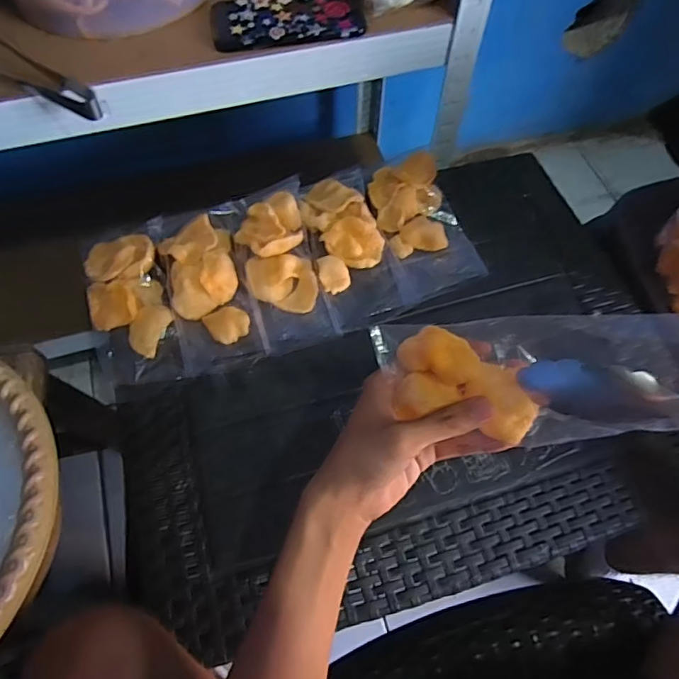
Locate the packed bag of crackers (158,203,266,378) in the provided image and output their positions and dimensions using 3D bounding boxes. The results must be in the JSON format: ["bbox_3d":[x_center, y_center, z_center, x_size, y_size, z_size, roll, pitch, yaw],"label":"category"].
[{"bbox_3d":[-0.138,-0.060,0.549,0.079,0.035,0.190,-14,64,-8],"label":"packed bag of crackers"}]

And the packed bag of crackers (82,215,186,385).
[{"bbox_3d":[-0.216,-0.040,0.538,0.085,0.034,0.185,-13,64,-7],"label":"packed bag of crackers"}]

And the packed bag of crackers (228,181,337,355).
[{"bbox_3d":[-0.062,-0.081,0.558,0.081,0.033,0.192,-15,64,-8],"label":"packed bag of crackers"}]

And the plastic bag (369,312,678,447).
[{"bbox_3d":[0.123,0.024,0.339,0.199,0.059,0.074,0,61,24],"label":"plastic bag"}]

